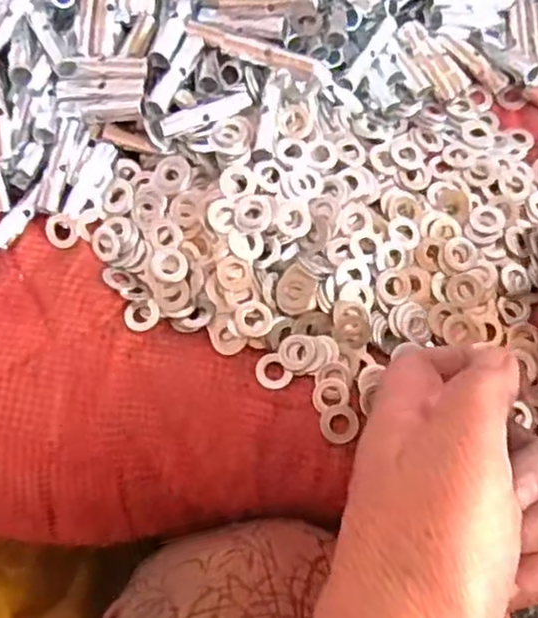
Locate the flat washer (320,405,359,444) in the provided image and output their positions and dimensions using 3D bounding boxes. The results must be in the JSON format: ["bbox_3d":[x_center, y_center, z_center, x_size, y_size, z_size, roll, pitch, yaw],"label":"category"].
[{"bbox_3d":[0.029,0.047,0.293,0.015,0.004,0.015,0,70,0],"label":"flat washer"}]

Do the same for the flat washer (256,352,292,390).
[{"bbox_3d":[0.001,0.026,0.300,0.013,0.004,0.016,-36,74,-12],"label":"flat washer"}]

